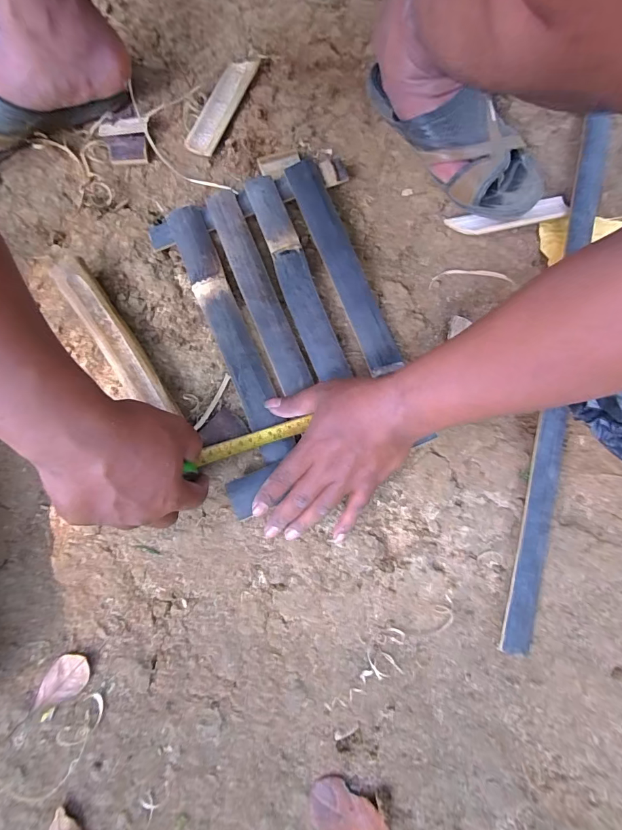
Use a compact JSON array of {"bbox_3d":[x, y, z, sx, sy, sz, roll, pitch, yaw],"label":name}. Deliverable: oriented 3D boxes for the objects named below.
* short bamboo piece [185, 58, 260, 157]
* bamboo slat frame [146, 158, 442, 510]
[{"bbox_3d":[-0.110,-0.386,0.490,0.037,0.012,0.149,22,79,4],"label":"short bamboo piece"},{"bbox_3d":[-0.031,-0.113,0.426,0.208,0.023,0.363,-18,79,-5],"label":"bamboo slat frame"}]

